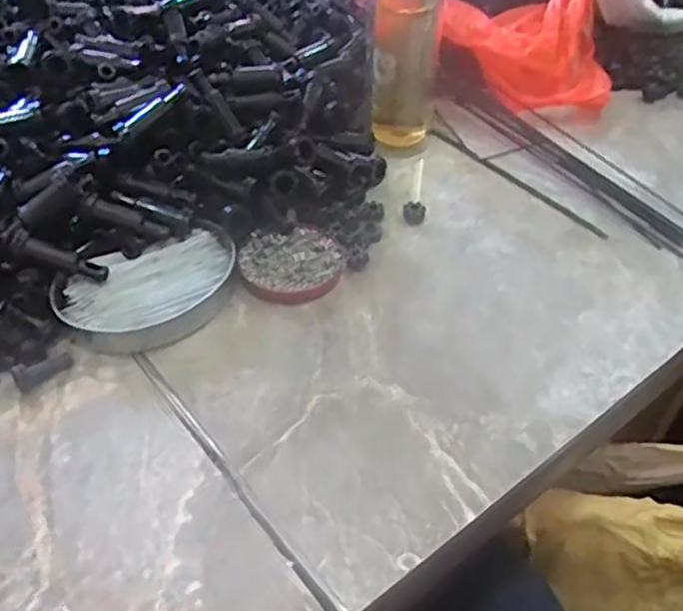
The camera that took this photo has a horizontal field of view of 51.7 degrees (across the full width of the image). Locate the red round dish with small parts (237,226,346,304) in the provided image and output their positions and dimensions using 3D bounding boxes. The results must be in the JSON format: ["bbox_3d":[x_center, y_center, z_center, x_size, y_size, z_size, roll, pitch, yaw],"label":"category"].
[{"bbox_3d":[-0.038,-0.035,0.560,0.078,0.016,0.077,1,46,-1],"label":"red round dish with small parts"}]

